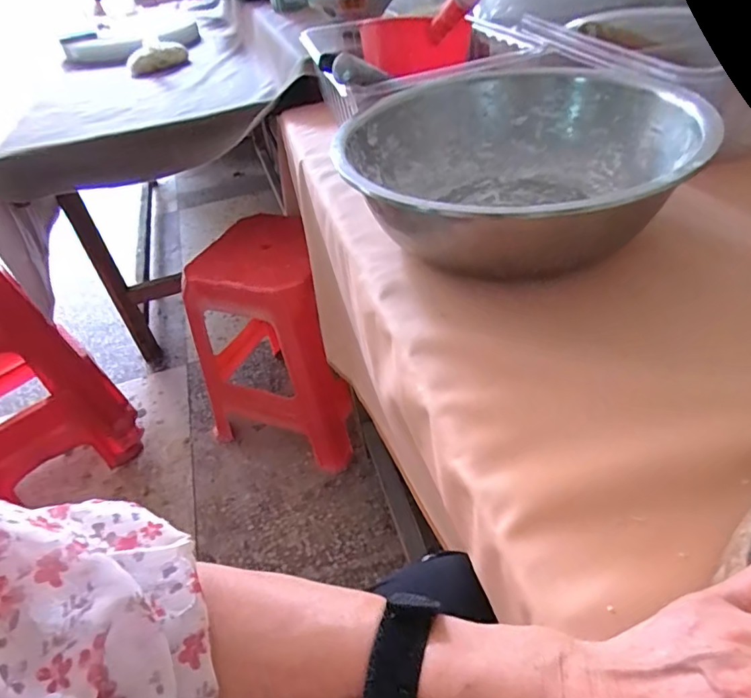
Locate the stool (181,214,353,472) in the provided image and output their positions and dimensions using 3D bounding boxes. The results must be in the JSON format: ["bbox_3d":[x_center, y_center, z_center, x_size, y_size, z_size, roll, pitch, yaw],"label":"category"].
[{"bbox_3d":[-0.218,-0.029,1.202,0.370,0.487,0.301,11,45,19],"label":"stool"}]

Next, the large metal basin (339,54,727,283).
[{"bbox_3d":[0.131,-0.192,0.527,0.318,0.105,0.334,-4,42,4],"label":"large metal basin"}]

